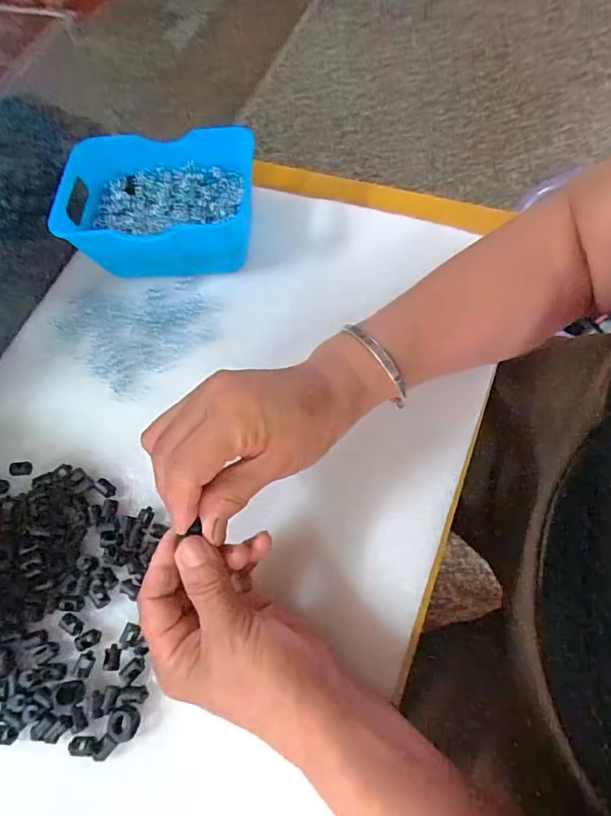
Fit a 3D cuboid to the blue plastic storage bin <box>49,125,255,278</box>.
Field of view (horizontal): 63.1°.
[{"bbox_3d":[-0.119,-0.165,0.416,0.153,0.067,0.108,-2,66,3],"label":"blue plastic storage bin"}]

